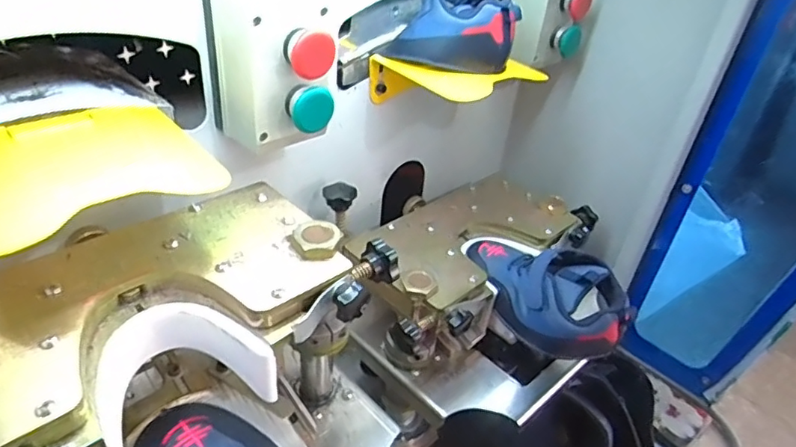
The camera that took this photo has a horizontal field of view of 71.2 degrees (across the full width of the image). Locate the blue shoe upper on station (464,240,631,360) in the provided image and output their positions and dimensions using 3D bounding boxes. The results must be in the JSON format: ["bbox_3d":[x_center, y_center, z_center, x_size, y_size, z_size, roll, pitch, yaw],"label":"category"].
[{"bbox_3d":[0.156,0.061,0.596,0.194,0.070,0.108,33,43,32],"label":"blue shoe upper on station"}]

